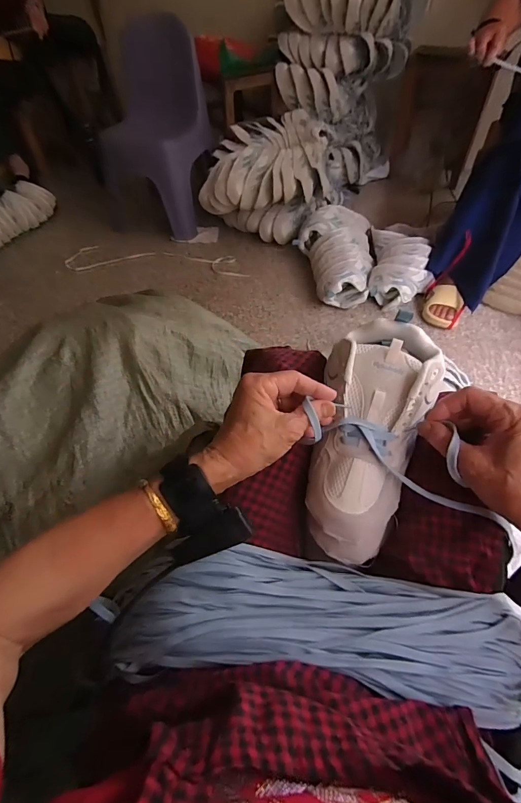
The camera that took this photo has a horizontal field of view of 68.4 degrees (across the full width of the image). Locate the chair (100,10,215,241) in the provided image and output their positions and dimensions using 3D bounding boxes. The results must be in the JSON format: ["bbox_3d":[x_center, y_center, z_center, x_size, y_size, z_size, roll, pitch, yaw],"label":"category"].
[{"bbox_3d":[-0.411,-0.990,1.430,0.369,0.594,0.347,15,55,14],"label":"chair"}]

